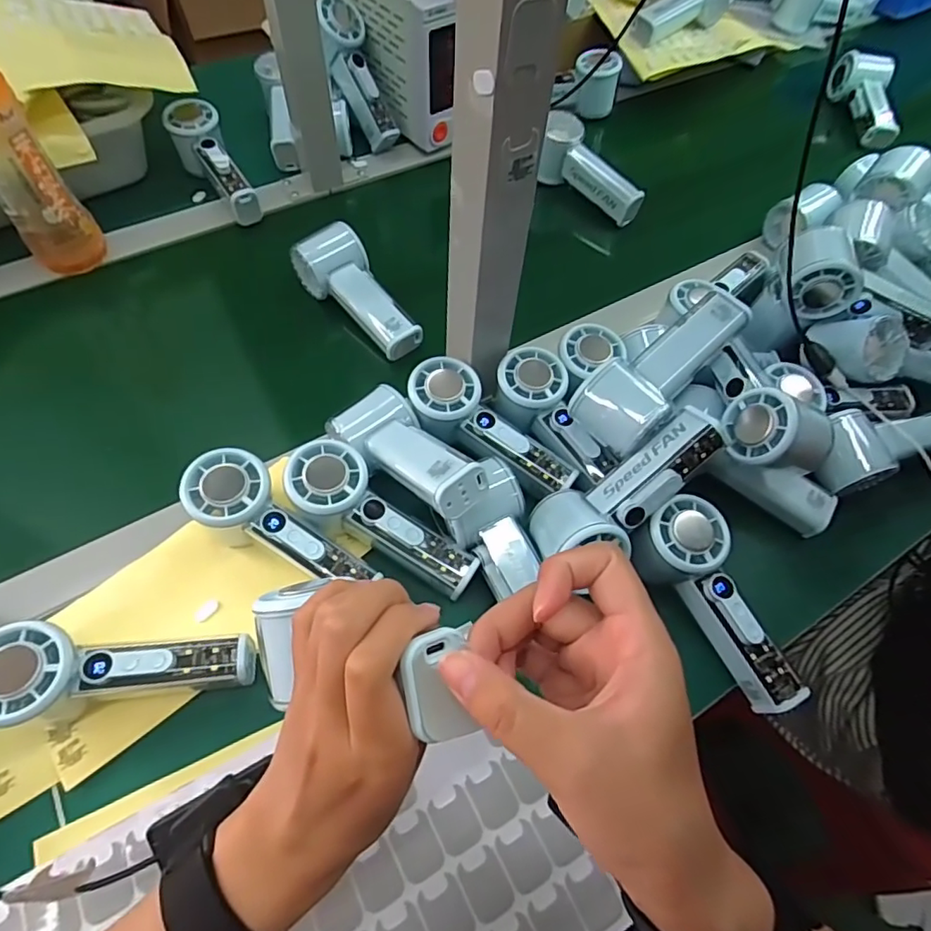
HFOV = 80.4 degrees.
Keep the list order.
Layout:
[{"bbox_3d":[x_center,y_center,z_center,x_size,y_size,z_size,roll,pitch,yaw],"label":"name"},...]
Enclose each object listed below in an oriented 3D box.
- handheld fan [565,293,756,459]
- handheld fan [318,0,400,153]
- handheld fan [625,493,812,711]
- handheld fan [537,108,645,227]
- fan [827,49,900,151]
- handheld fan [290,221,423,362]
[{"bbox_3d":[0.147,-0.071,0.435,0.063,0.071,0.151,38,66,18],"label":"handheld fan"},{"bbox_3d":[-0.127,-0.456,0.644,0.051,0.039,0.158,-26,108,-16],"label":"handheld fan"},{"bbox_3d":[0.179,0.098,0.399,0.062,0.050,0.155,-25,81,-15],"label":"handheld fan"},{"bbox_3d":[0.143,-0.339,0.632,0.036,0.064,0.140,-34,67,-19],"label":"handheld fan"},{"bbox_3d":[0.544,-0.490,0.742,0.056,0.045,0.152,-5,75,-5],"label":"fan"},{"bbox_3d":[-0.098,-0.171,0.531,0.142,0.049,0.057,41,67,19],"label":"handheld fan"}]

